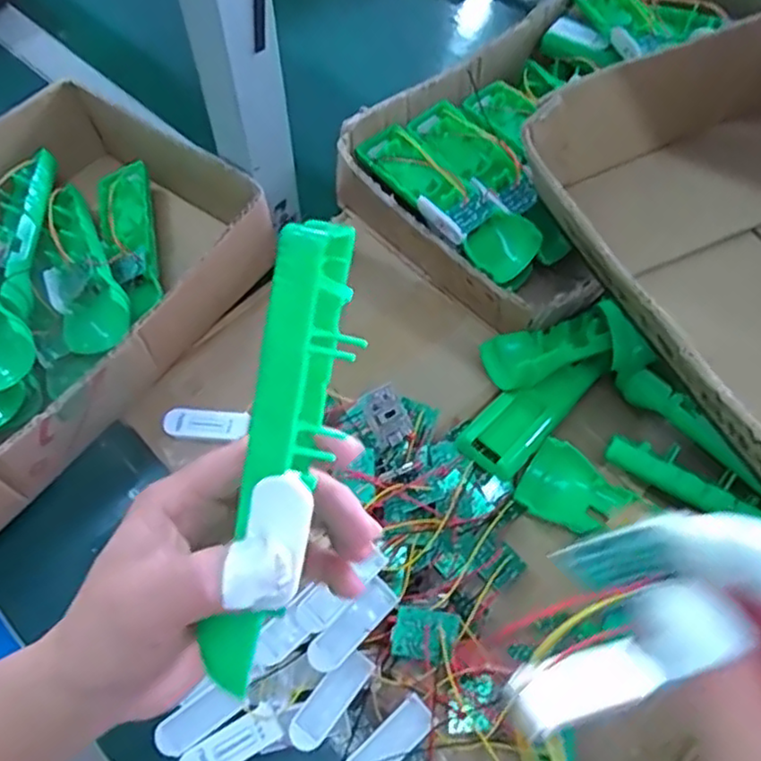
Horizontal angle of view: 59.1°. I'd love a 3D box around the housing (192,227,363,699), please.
[{"bbox_3d":[-0.032,0.030,0.227,0.019,0.049,0.161,15,102,9],"label":"housing"}]

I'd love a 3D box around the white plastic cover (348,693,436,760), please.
[{"bbox_3d":[0.004,0.199,0.364,0.058,0.007,0.020,-45,70,-3],"label":"white plastic cover"}]

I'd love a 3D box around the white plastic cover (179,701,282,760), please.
[{"bbox_3d":[-0.082,0.200,0.366,0.057,0.013,0.020,-28,66,-11],"label":"white plastic cover"}]

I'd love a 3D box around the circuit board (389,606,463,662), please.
[{"bbox_3d":[0.024,0.141,0.370,0.035,0.006,0.026,10,74,1],"label":"circuit board"}]

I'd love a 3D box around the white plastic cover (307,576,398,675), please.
[{"bbox_3d":[-0.016,0.137,0.373,0.019,0.004,0.058,45,78,4],"label":"white plastic cover"}]

